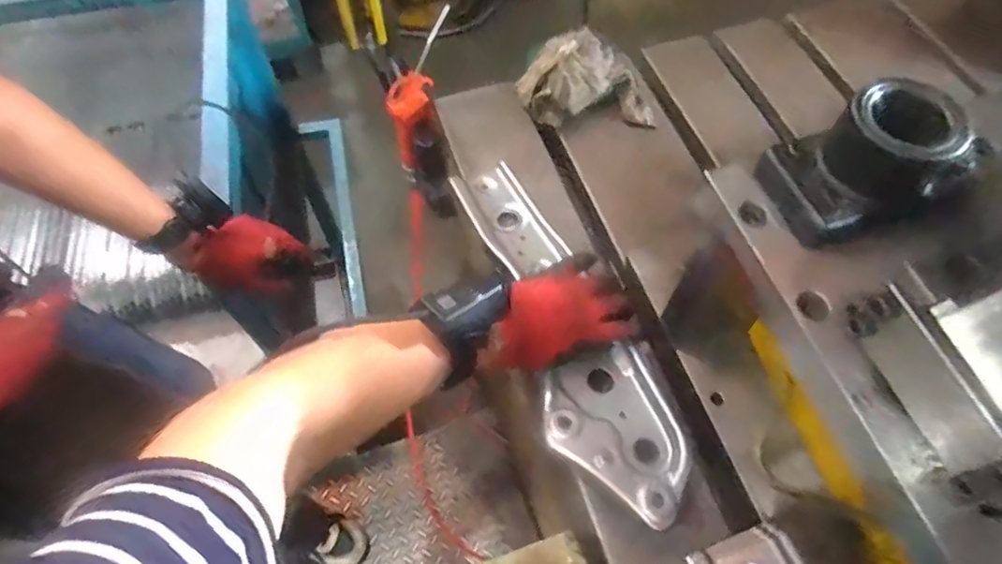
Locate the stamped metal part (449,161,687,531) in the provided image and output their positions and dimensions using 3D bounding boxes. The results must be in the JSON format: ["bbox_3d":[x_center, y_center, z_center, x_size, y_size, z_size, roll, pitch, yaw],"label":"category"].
[{"bbox_3d":[0.056,0.034,0.606,0.109,0.024,0.428,-19,55,-11],"label":"stamped metal part"}]

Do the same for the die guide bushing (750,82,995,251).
[{"bbox_3d":[0.261,-0.078,0.400,0.129,0.082,0.089,-11,61,-6],"label":"die guide bushing"}]

